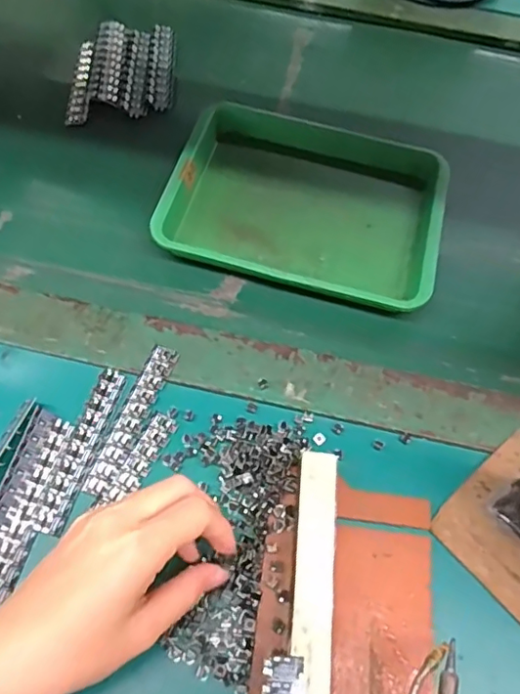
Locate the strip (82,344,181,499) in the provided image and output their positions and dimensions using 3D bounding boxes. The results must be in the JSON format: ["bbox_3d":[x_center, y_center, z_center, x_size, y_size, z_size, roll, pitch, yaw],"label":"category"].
[{"bbox_3d":[-0.084,0.046,0.366,0.018,0.004,0.109,20,63,7],"label":"strip"}]

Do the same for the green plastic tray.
[{"bbox_3d":[0.038,-0.116,0.457,0.212,0.032,0.173,15,62,4],"label":"green plastic tray"}]

